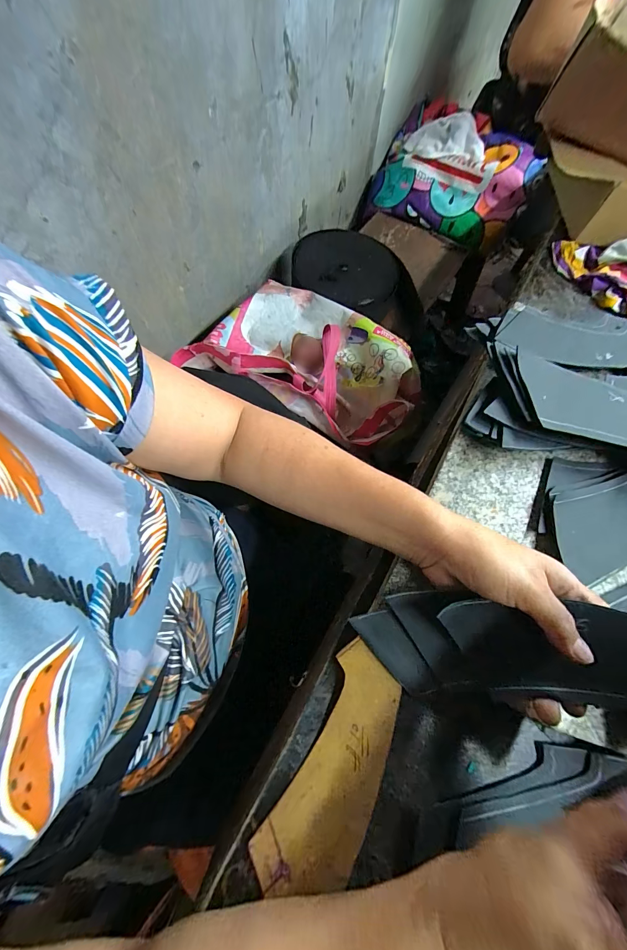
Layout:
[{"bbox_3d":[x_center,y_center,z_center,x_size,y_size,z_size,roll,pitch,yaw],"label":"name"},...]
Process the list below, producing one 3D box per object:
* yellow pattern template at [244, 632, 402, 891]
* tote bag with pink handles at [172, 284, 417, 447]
[{"bbox_3d":[0.018,0.206,0.230,0.060,0.006,0.150,28,73,7],"label":"yellow pattern template"},{"bbox_3d":[0.001,-0.205,0.574,0.363,0.114,0.230,25,70,7],"label":"tote bag with pink handles"}]

